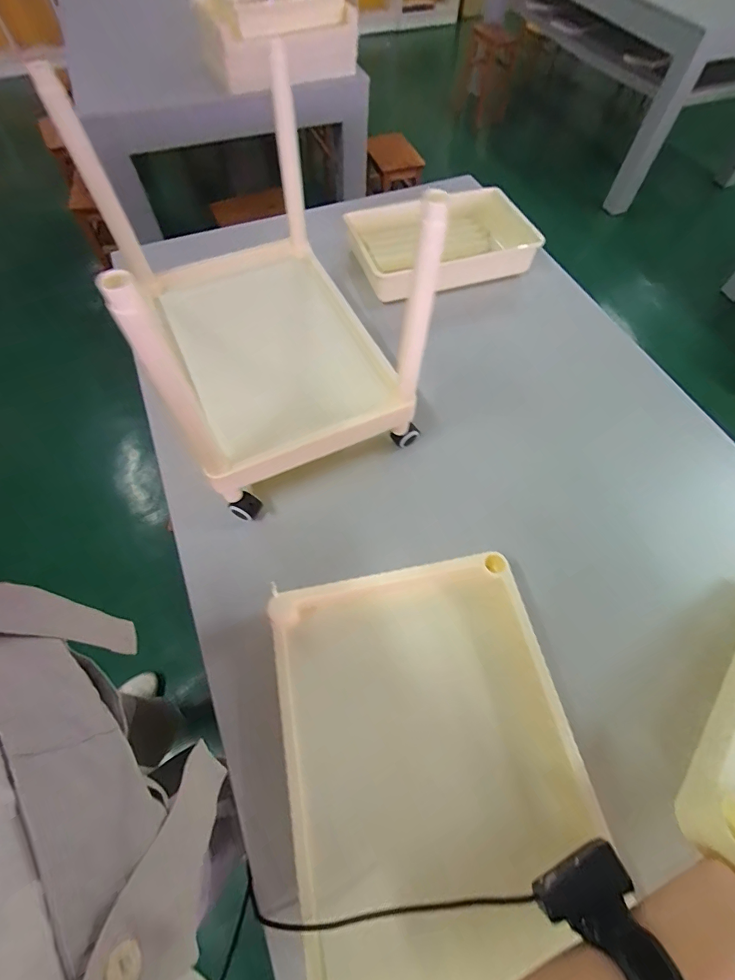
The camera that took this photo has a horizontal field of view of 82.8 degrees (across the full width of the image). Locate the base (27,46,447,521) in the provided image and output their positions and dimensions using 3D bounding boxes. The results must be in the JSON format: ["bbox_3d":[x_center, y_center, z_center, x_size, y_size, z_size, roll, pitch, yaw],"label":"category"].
[{"bbox_3d":[-0.173,-0.290,0.665,0.356,0.419,0.499,-24,65,-14],"label":"base"}]

